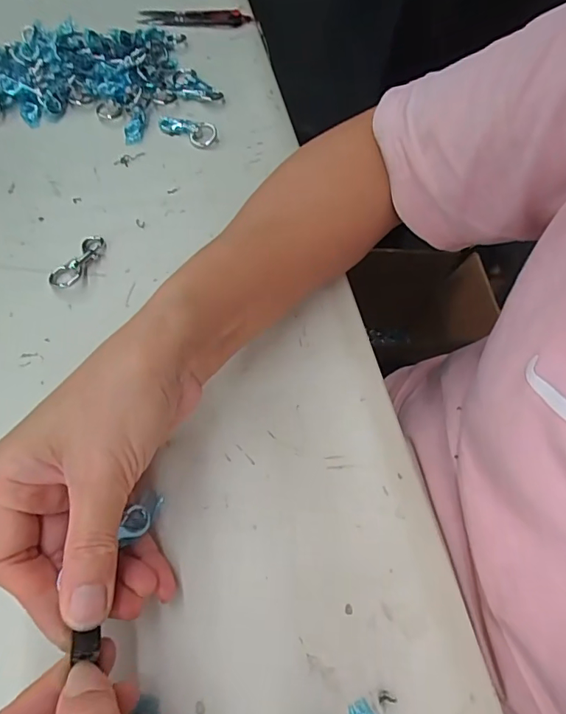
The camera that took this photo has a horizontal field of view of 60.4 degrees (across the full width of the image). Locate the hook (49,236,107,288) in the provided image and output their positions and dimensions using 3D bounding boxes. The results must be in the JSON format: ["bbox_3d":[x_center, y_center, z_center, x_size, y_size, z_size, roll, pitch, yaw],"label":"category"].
[{"bbox_3d":[-0.141,-0.066,0.334,0.017,0.007,0.050,27,61,11],"label":"hook"}]

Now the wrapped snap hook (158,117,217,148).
[{"bbox_3d":[-0.080,-0.191,0.405,0.053,0.009,0.023,22,60,9],"label":"wrapped snap hook"}]

